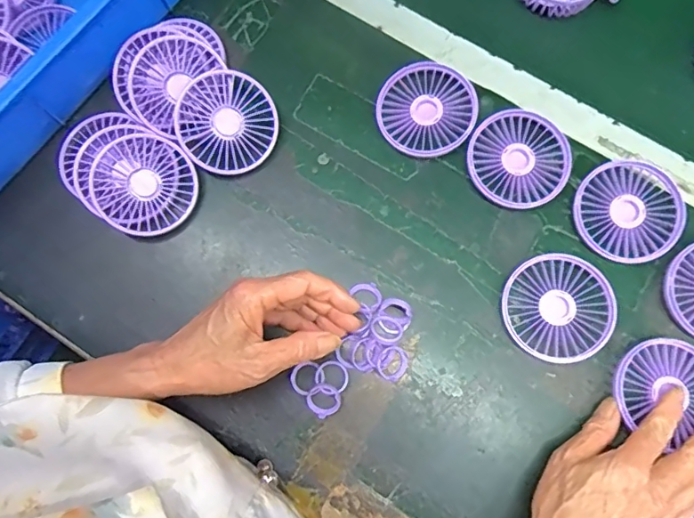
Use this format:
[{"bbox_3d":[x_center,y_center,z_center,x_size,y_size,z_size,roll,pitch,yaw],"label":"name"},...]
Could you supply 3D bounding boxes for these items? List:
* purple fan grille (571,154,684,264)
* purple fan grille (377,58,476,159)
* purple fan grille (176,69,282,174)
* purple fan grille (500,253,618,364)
[{"bbox_3d":[0.244,-0.041,0.441,0.086,0.017,0.086,0,78,1],"label":"purple fan grille"},{"bbox_3d":[0.072,-0.136,0.464,0.084,0.021,0.086,0,78,1],"label":"purple fan grille"},{"bbox_3d":[-0.106,-0.119,0.451,0.085,0.013,0.084,-2,103,-9],"label":"purple fan grille"},{"bbox_3d":[0.176,0.041,0.426,0.086,0.016,0.085,0,78,1],"label":"purple fan grille"}]

